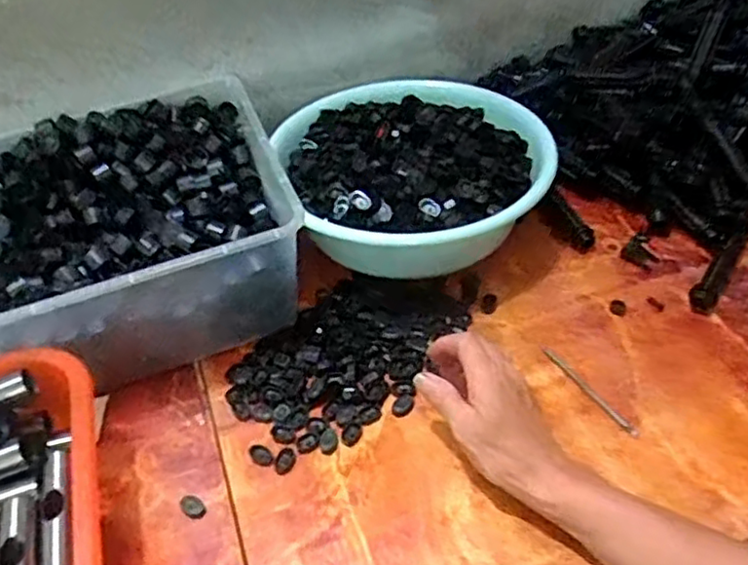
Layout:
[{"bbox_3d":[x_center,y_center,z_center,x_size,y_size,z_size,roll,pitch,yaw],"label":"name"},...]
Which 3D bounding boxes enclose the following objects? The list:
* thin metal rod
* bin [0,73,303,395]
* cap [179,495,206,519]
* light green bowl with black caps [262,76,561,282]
[{"bbox_3d":[0.189,0.095,0.596,0.009,0.005,0.111,-27,48,-20],"label":"thin metal rod"},{"bbox_3d":[-0.244,-0.049,0.681,0.306,0.138,0.294,-18,48,-10],"label":"bin"},{"bbox_3d":[-0.147,0.182,0.546,0.015,0.004,0.025,-36,52,-27],"label":"cap"},{"bbox_3d":[0.046,-0.112,0.737,0.271,0.102,0.271,-3,44,3],"label":"light green bowl with black caps"}]

